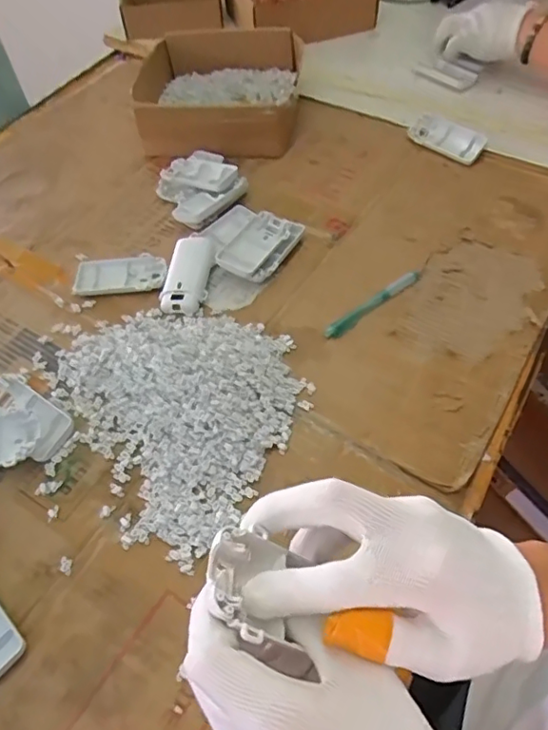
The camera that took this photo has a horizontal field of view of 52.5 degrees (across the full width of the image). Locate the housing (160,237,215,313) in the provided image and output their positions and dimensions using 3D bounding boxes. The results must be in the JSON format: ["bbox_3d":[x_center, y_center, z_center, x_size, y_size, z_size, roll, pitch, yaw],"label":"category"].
[{"bbox_3d":[-0.092,-0.097,0.590,0.045,0.025,0.089,7,57,7],"label":"housing"}]

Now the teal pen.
[{"bbox_3d":[0.103,-0.062,0.575,0.123,0.012,0.017,-32,61,-17],"label":"teal pen"}]

